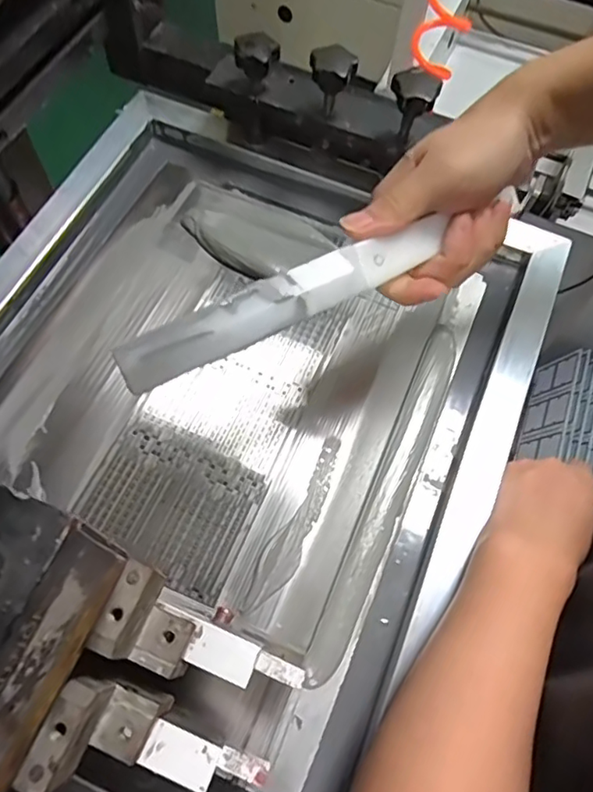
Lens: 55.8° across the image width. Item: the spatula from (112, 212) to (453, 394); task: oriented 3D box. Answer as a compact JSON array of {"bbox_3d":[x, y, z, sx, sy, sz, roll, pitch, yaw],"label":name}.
[{"bbox_3d":[-0.002,-0.051,0.289,0.185,0.006,0.026,-26,102,-16],"label":"spatula"}]

